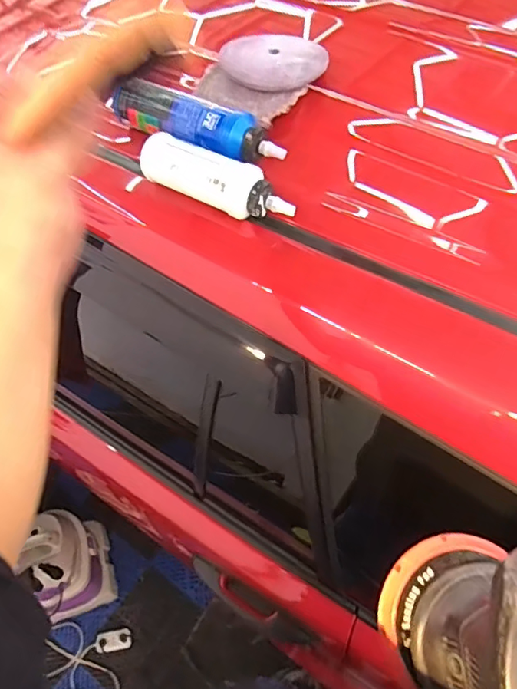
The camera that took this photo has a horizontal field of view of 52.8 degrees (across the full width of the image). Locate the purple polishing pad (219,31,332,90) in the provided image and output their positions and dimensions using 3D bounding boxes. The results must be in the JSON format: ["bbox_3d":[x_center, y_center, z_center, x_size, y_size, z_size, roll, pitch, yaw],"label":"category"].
[{"bbox_3d":[0.023,-0.384,0.701,0.141,0.030,0.119,-4,58,2],"label":"purple polishing pad"}]

